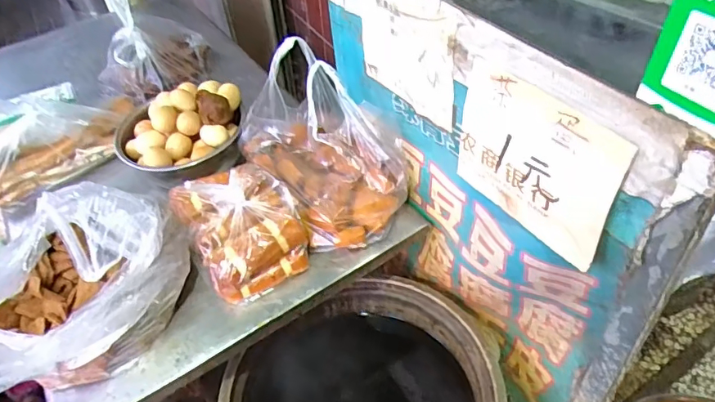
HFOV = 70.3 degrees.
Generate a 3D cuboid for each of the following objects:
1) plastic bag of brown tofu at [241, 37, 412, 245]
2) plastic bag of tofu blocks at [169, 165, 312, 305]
[{"bbox_3d":[-0.049,-0.092,0.805,0.190,0.221,0.272,-28,51,-21],"label":"plastic bag of brown tofu"},{"bbox_3d":[-0.182,0.032,0.793,0.160,0.098,0.208,-26,51,-19],"label":"plastic bag of tofu blocks"}]

